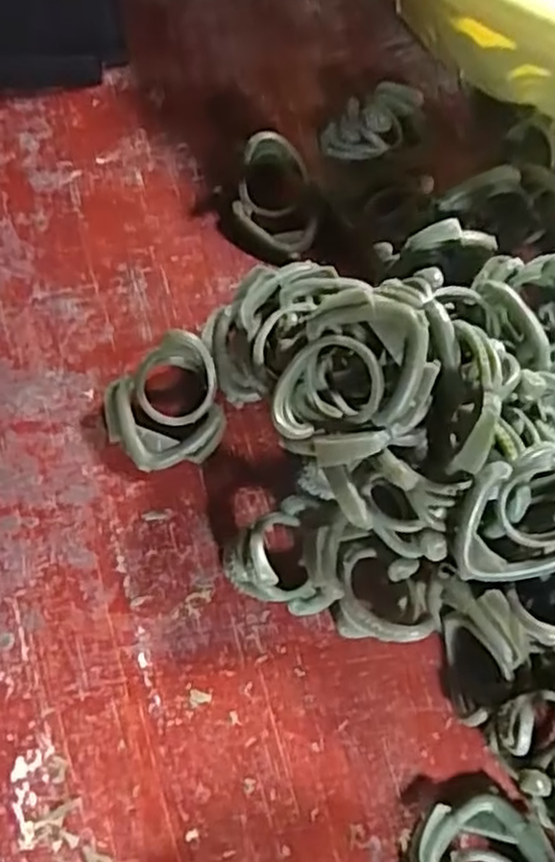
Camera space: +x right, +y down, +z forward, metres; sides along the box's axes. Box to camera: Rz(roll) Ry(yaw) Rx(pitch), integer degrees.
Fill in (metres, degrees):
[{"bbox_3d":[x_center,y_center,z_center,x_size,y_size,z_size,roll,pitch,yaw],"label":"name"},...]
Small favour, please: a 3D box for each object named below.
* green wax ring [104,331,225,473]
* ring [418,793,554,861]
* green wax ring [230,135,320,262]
[{"bbox_3d":[-0.033,-0.008,0.211,0.033,0.024,0.032,1,68,-2],"label":"green wax ring"},{"bbox_3d":[0.051,0.104,0.170,0.030,0.025,0.031,1,68,-2],"label":"ring"},{"bbox_3d":[0.000,-0.077,0.242,0.027,0.023,0.030,16,68,4],"label":"green wax ring"}]

